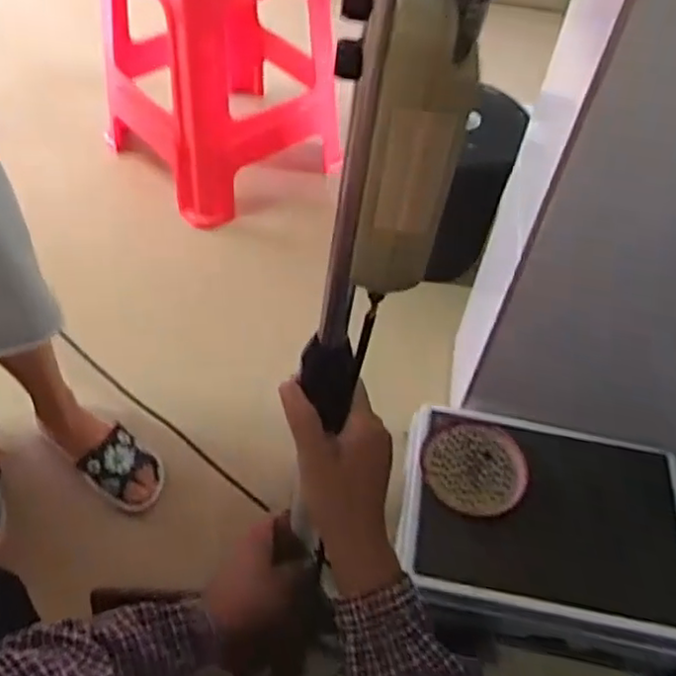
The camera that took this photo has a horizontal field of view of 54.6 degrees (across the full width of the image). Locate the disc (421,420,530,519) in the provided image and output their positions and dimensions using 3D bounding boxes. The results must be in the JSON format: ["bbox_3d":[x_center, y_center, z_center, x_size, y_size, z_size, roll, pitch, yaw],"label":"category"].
[{"bbox_3d":[0.188,0.174,0.898,0.137,0.016,0.145,3,51,-3],"label":"disc"}]

